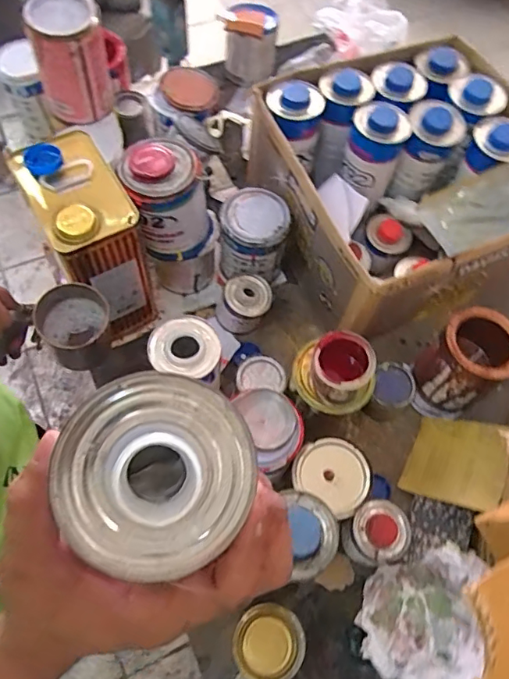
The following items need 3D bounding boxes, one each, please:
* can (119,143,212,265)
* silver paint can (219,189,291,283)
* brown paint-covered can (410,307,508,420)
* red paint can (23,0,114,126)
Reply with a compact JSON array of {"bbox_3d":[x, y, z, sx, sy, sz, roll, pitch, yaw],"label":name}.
[{"bbox_3d":[-0.115,-0.181,0.697,0.102,0.141,0.093,1,65,-2],"label":"can"},{"bbox_3d":[-0.002,-0.157,0.808,0.102,0.112,0.107,4,65,-1],"label":"silver paint can"},{"bbox_3d":[0.295,0.035,0.743,0.101,0.140,0.124,41,70,15],"label":"brown paint-covered can"},{"bbox_3d":[-0.265,-0.401,0.752,0.092,0.142,0.091,1,65,-2],"label":"red paint can"}]

